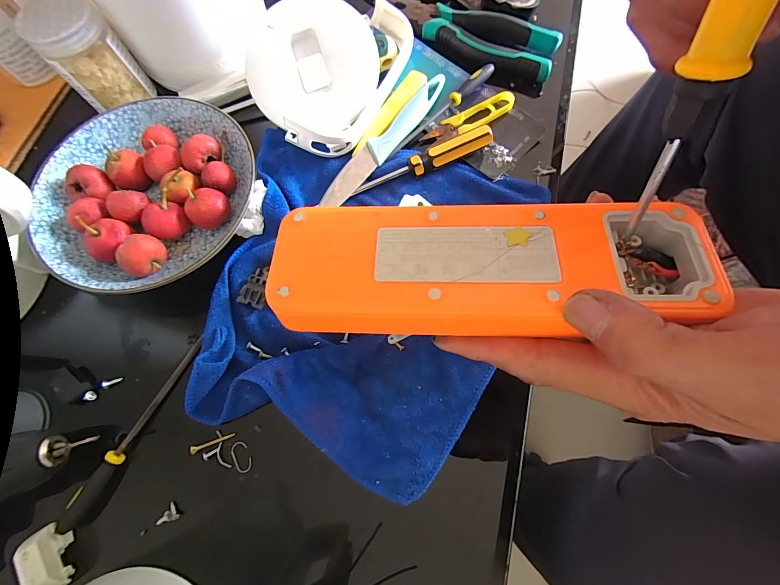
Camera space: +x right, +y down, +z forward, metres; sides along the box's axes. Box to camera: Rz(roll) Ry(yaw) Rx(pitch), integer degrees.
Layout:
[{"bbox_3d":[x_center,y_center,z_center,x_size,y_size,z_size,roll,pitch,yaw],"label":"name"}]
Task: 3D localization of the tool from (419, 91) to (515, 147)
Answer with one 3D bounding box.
[{"bbox_3d":[0.074,-0.162,0.320,0.089,0.017,0.024,-20,72,-5],"label":"tool"}]

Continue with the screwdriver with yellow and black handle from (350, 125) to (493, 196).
[{"bbox_3d":[0.029,-0.114,0.298,0.127,0.017,0.016,-22,72,-6],"label":"screwdriver with yellow and black handle"}]

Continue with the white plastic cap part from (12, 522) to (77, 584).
[{"bbox_3d":[-0.217,0.169,0.214,0.020,0.015,0.037,-38,74,-11],"label":"white plastic cap part"}]

